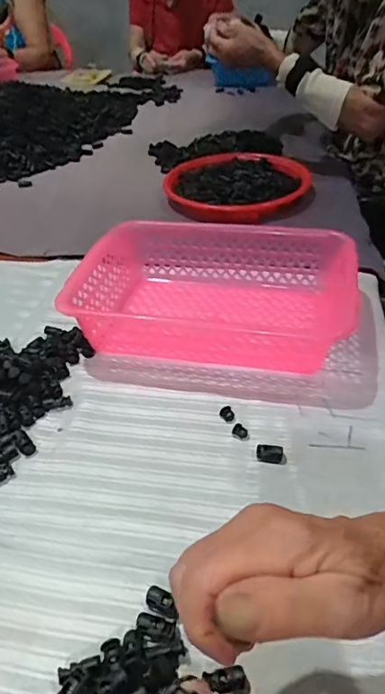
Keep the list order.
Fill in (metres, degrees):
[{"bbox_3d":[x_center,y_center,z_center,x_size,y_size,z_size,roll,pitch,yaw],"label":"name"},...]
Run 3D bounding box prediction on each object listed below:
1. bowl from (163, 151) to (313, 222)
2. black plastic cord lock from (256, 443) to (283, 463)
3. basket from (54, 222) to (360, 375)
[{"bbox_3d":[0.065,-0.250,0.771,0.204,0.052,0.188,-3,40,2],"label":"bowl"},{"bbox_3d":[0.067,0.092,0.431,0.022,0.009,0.014,3,40,9],"label":"black plastic cord lock"},{"bbox_3d":[0.025,-0.061,0.557,0.306,0.074,0.179,5,40,11],"label":"basket"}]

